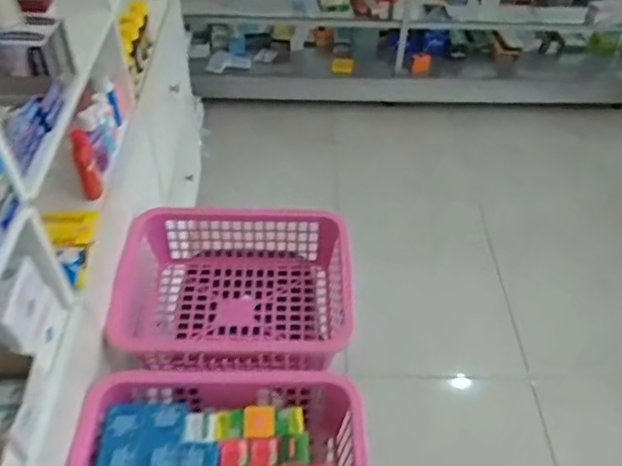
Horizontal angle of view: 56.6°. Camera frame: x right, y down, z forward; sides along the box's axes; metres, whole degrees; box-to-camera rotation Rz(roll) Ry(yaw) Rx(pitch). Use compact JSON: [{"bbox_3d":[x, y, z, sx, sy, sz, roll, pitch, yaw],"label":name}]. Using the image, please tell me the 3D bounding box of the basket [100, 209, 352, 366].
[{"bbox_3d":[-0.139,0.108,1.075,0.403,0.146,0.292,0,47,-2],"label":"basket"}]

